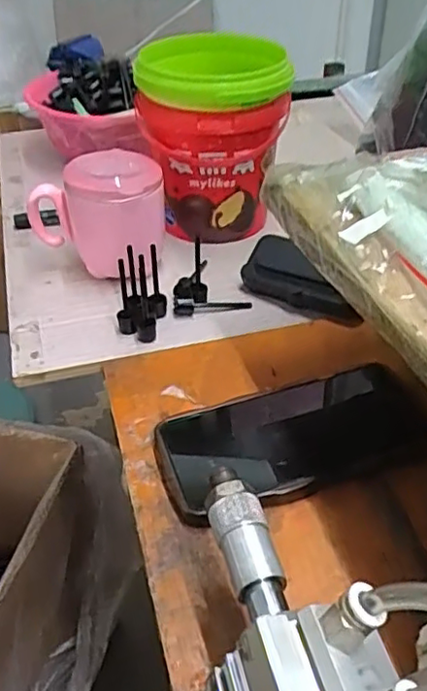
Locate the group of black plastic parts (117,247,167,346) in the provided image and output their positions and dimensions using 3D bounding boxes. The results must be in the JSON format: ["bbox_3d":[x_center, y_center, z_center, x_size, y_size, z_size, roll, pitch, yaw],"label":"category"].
[{"bbox_3d":[-0.056,-0.040,0.478,0.038,0.058,0.049,-5,40,-4],"label":"group of black plastic parts"}]

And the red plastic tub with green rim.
[{"bbox_3d":[-0.001,-0.188,0.577,0.128,0.146,0.127,-8,40,-8],"label":"red plastic tub with green rim"}]

